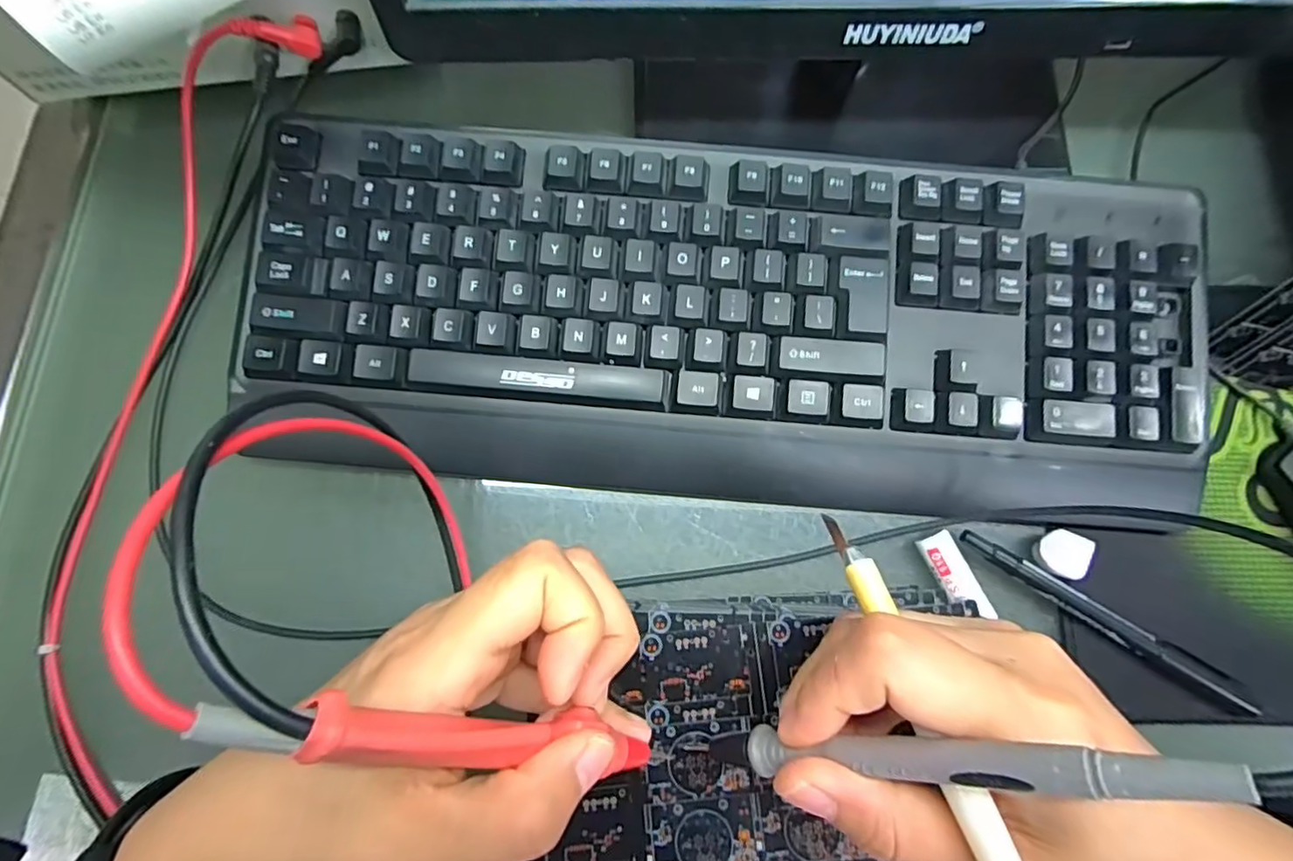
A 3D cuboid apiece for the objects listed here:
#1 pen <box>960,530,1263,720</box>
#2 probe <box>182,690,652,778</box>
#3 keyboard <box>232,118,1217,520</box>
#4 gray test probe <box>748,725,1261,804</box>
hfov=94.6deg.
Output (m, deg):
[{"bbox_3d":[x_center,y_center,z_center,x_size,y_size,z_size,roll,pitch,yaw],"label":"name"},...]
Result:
[{"bbox_3d":[0.205,0.084,0.266,0.139,0.007,0.011,32,79,6],"label":"pen"},{"bbox_3d":[-0.040,0.077,0.149,0.009,0.125,0.012,7,72,45],"label":"probe"},{"bbox_3d":[0.038,-0.048,0.278,0.422,0.044,0.153,5,77,0],"label":"keyboard"},{"bbox_3d":[0.071,0.082,0.146,0.008,0.108,0.012,1,73,-45],"label":"gray test probe"}]

